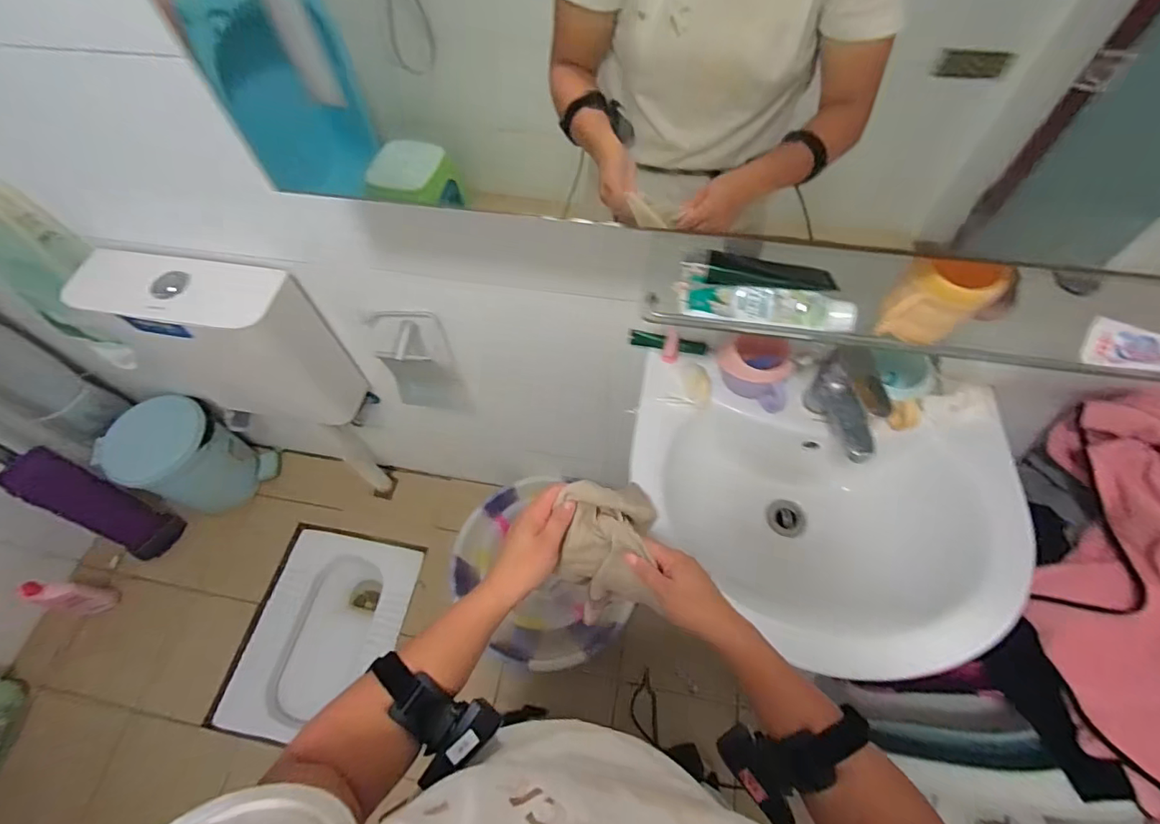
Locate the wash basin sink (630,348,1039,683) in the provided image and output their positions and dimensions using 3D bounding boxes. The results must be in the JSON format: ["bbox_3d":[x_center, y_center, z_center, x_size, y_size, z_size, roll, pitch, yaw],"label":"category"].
[{"bbox_3d":[0.317,0.144,0.724,0.486,0.180,0.382,7,61,6],"label":"wash basin sink"}]

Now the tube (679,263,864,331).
[{"bbox_3d":[0.204,-0.124,0.562,0.185,0.028,0.059,10,61,8],"label":"tube"}]

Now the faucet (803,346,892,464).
[{"bbox_3d":[0.357,0.002,0.674,0.057,0.115,0.144,-6,60,-1],"label":"faucet"}]

